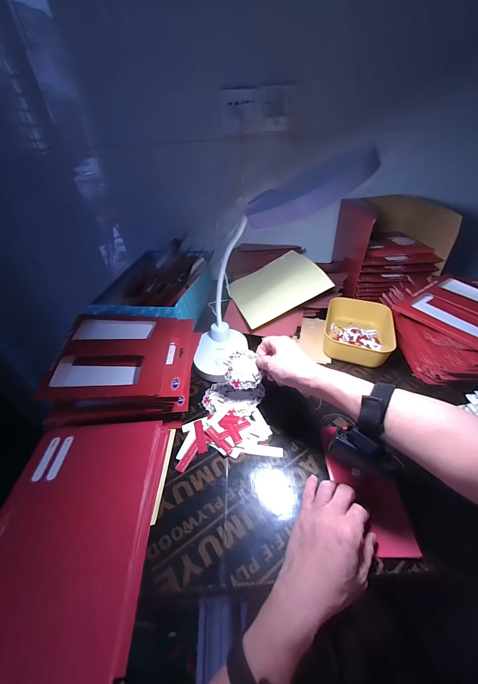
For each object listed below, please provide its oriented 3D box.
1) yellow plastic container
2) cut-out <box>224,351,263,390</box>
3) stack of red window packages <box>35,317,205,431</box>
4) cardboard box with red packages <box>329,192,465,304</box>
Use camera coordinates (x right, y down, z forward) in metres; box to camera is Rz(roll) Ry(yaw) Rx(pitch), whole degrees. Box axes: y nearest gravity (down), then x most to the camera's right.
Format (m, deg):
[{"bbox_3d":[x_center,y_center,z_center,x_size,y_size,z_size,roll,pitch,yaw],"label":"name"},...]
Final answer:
[{"bbox_3d":[0.272,-0.021,0.606,0.132,0.054,0.174,11,41,17],"label":"yellow plastic container"},{"bbox_3d":[0.005,0.050,0.460,0.060,0.065,0.004,-26,-3,13],"label":"cut-out"},{"bbox_3d":[-0.203,0.053,0.496,0.231,0.101,0.220,-3,39,0],"label":"stack of red window packages"},{"bbox_3d":[0.406,-0.279,0.736,0.213,0.194,0.270,-1,39,3],"label":"cardboard box with red packages"}]

